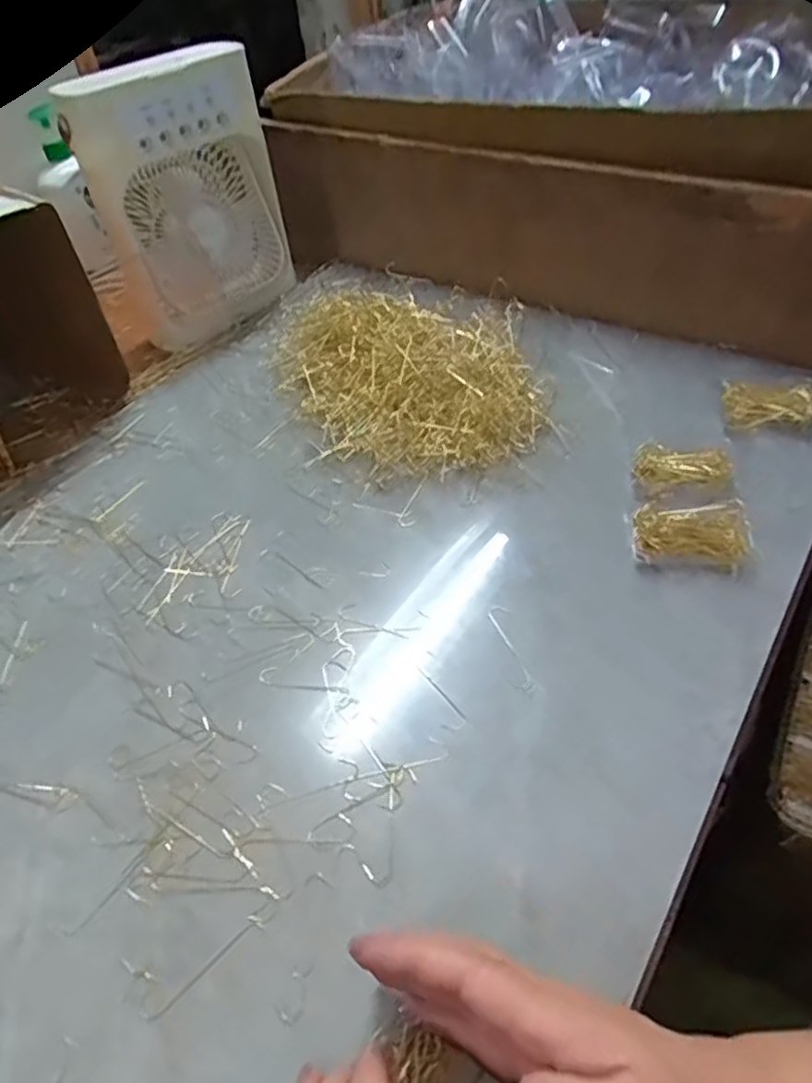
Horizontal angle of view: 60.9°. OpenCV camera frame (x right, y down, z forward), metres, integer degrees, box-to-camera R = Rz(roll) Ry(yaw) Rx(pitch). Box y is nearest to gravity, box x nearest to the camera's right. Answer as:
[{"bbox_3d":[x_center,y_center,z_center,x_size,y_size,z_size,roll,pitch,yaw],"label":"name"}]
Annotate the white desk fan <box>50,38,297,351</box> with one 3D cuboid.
[{"bbox_3d":[-0.227,-0.367,0.747,0.083,0.250,0.191,29,56,30],"label":"white desk fan"}]

